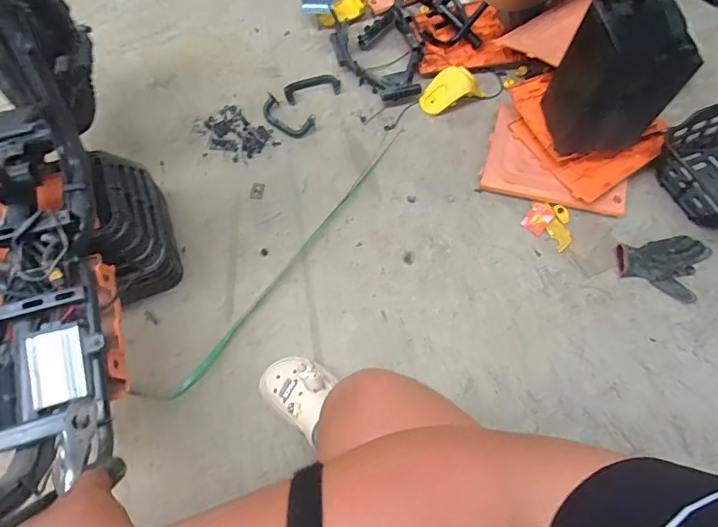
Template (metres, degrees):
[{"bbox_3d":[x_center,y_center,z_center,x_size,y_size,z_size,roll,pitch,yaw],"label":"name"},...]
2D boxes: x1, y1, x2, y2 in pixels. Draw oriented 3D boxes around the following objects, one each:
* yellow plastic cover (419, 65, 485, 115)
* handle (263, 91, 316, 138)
[{"bbox_3d":[0.236,-0.463,1.141,0.166,0.064,0.088,-24,66,-10],"label":"yellow plastic cover"},{"bbox_3d":[-0.193,-0.385,1.128,0.167,0.027,0.075,33,70,16],"label":"handle"}]

